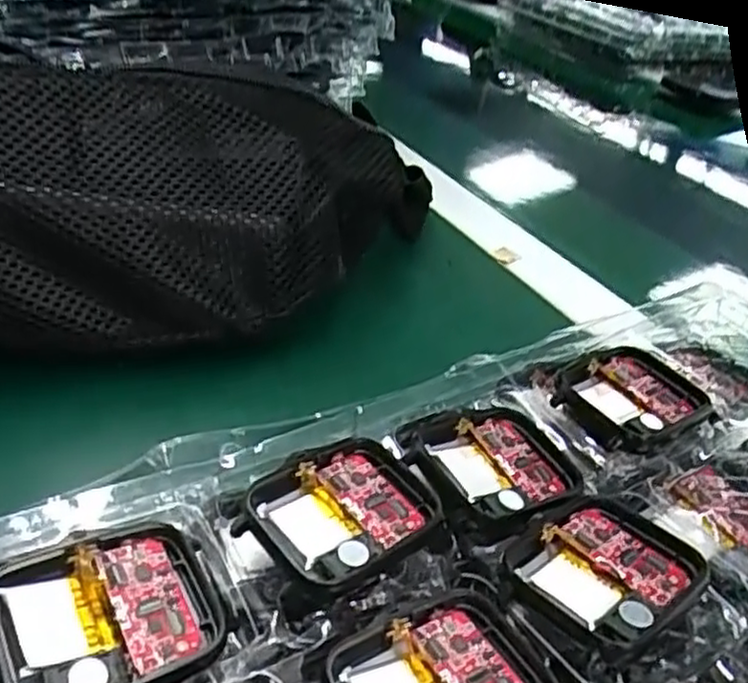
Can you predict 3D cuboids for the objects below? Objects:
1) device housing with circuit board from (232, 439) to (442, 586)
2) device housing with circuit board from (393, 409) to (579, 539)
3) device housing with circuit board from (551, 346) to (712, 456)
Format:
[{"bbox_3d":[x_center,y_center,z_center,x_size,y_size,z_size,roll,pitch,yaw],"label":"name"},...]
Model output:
[{"bbox_3d":[-0.008,0.042,0.185,0.044,0.007,0.037,-22,44,-35],"label":"device housing with circuit board"},{"bbox_3d":[0.034,0.035,0.208,0.047,0.009,0.042,-8,38,-21],"label":"device housing with circuit board"},{"bbox_3d":[0.085,0.018,0.238,0.050,0.007,0.037,-19,43,-33],"label":"device housing with circuit board"}]

